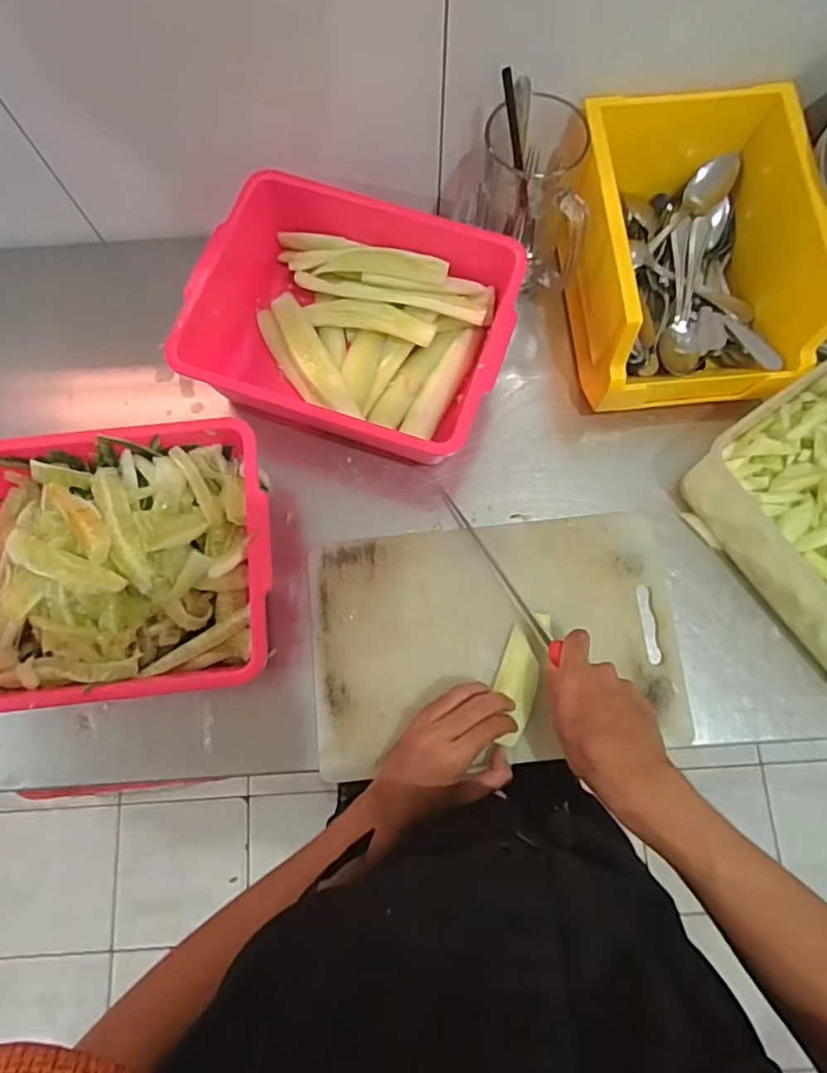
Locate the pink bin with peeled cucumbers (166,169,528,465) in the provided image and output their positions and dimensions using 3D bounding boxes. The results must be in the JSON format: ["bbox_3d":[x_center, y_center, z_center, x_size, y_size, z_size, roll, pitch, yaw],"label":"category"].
[{"bbox_3d":[-0.056,-0.223,0.592,0.297,0.090,0.240,19,77,5],"label":"pink bin with peeled cucumbers"}]

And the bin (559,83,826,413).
[{"bbox_3d":[0.271,-0.276,0.572,0.198,0.133,0.274,-5,77,-1],"label":"bin"}]

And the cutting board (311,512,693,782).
[{"bbox_3d":[0.079,0.098,0.554,0.347,0.016,0.220,-6,77,-1],"label":"cutting board"}]

